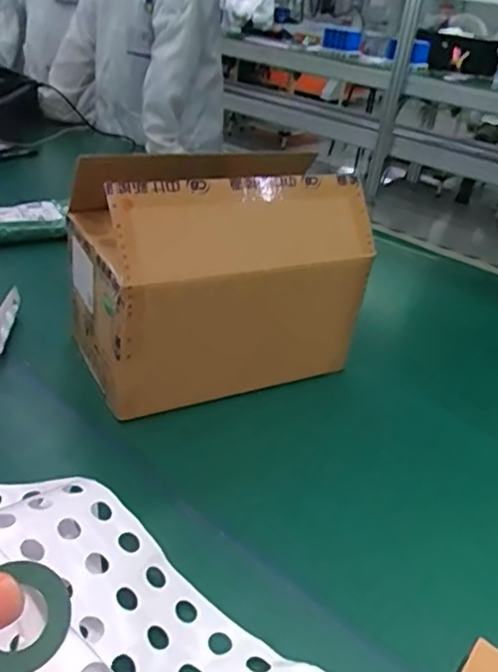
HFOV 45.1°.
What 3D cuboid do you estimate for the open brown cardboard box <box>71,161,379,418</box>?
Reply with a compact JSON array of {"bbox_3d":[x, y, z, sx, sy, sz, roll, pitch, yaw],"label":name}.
[{"bbox_3d":[-0.035,-0.063,0.702,0.298,0.253,0.169,-11,35,-28],"label":"open brown cardboard box"}]

